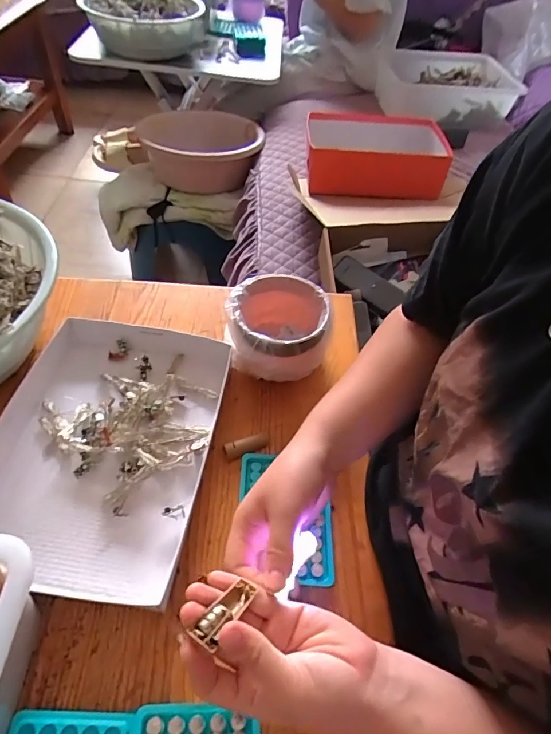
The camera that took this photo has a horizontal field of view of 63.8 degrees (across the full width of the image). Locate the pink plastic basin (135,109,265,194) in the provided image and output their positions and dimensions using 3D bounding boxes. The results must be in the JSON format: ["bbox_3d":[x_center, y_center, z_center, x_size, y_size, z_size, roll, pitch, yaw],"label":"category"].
[{"bbox_3d":[-0.195,-0.603,1.227,0.309,0.130,0.325,3,51,-3],"label":"pink plastic basin"}]

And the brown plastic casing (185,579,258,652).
[{"bbox_3d":[-0.033,0.158,0.285,0.016,0.011,0.049,31,27,18],"label":"brown plastic casing"}]

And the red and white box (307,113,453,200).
[{"bbox_3d":[0.237,-0.476,0.993,0.321,0.082,0.220,3,51,-3],"label":"red and white box"}]

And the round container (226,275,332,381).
[{"bbox_3d":[0.001,-0.045,0.558,0.123,0.085,0.134,12,51,4],"label":"round container"}]

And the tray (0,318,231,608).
[{"bbox_3d":[-0.184,0.076,0.475,0.222,0.034,0.302,10,51,3],"label":"tray"}]

